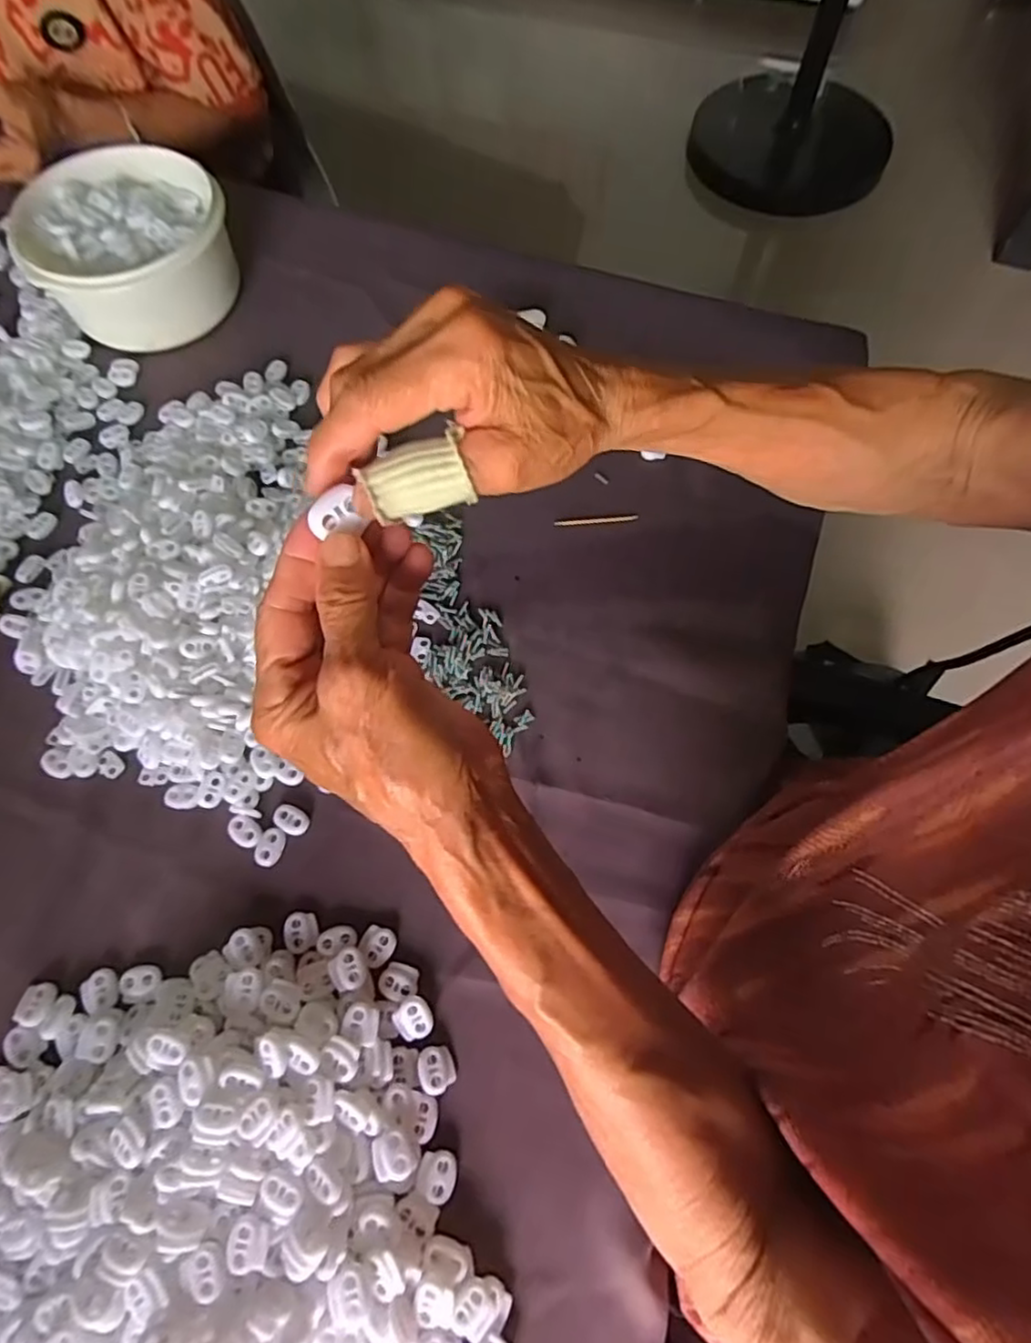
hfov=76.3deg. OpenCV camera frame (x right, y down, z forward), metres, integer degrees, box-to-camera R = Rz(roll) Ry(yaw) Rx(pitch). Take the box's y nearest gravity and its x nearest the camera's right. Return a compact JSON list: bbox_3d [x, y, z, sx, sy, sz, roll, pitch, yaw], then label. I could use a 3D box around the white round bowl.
[{"bbox_3d":[-0.313,-0.345,0.545,0.153,0.072,0.152,1,66,-2],"label":"white round bowl"}]

